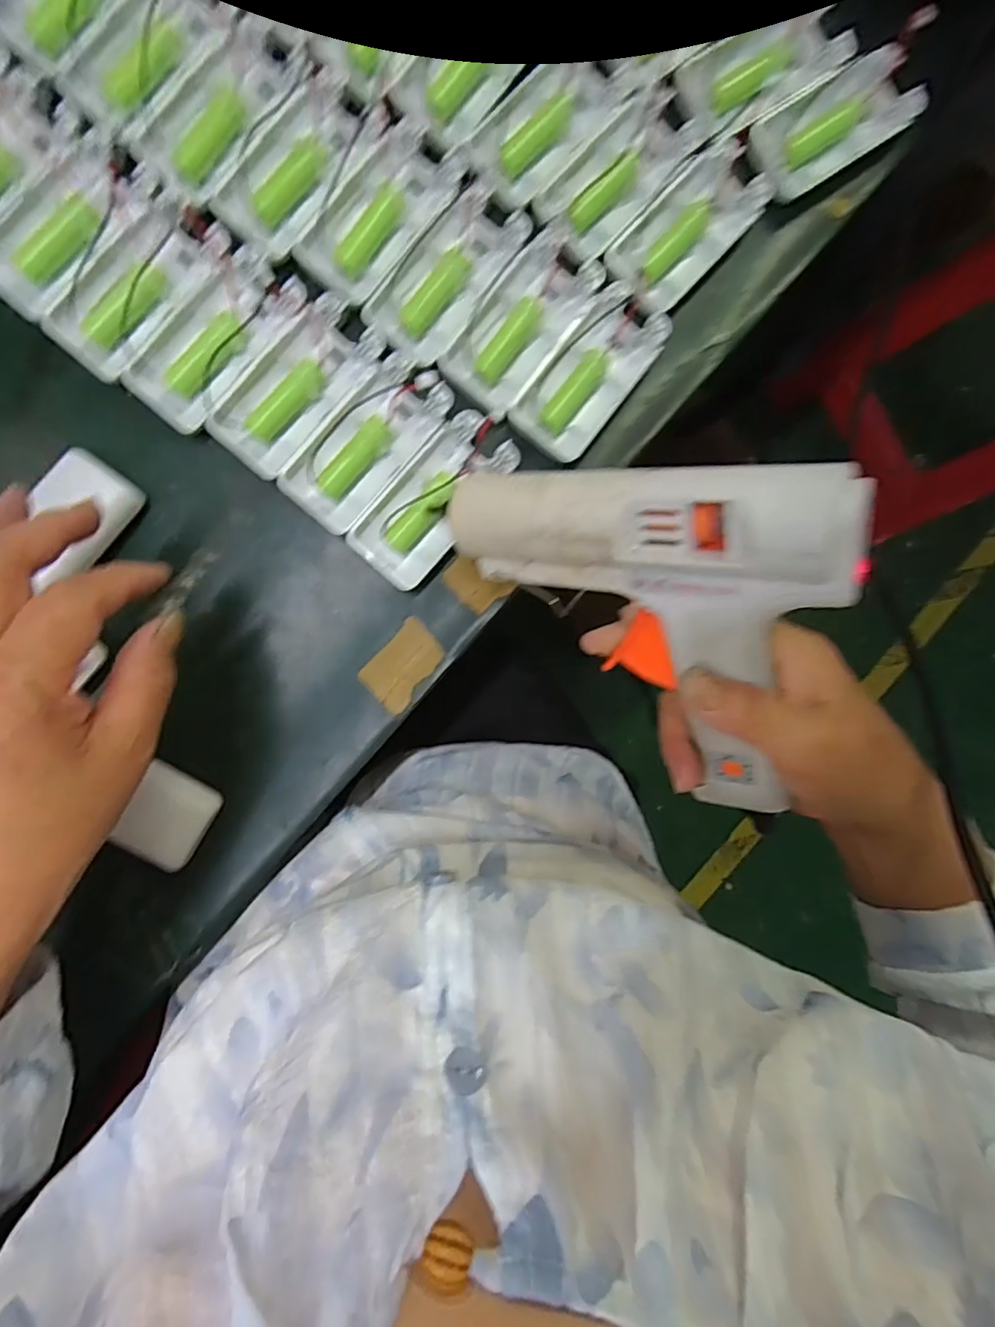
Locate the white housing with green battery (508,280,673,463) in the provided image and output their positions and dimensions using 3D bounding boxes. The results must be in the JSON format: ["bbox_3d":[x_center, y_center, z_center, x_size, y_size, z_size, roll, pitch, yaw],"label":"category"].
[{"bbox_3d":[0.051,-0.157,0.325,0.045,0.012,0.096,37,87,-5],"label":"white housing with green battery"}]

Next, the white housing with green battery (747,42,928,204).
[{"bbox_3d":[0.185,-0.297,0.327,0.094,0.012,0.044,-33,94,-4],"label":"white housing with green battery"}]

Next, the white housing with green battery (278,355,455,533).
[{"bbox_3d":[-0.069,-0.117,0.320,0.045,0.017,0.097,42,87,-5],"label":"white housing with green battery"}]

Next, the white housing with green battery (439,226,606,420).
[{"bbox_3d":[0.012,-0.182,0.321,0.045,0.015,0.094,37,87,-5],"label":"white housing with green battery"}]

